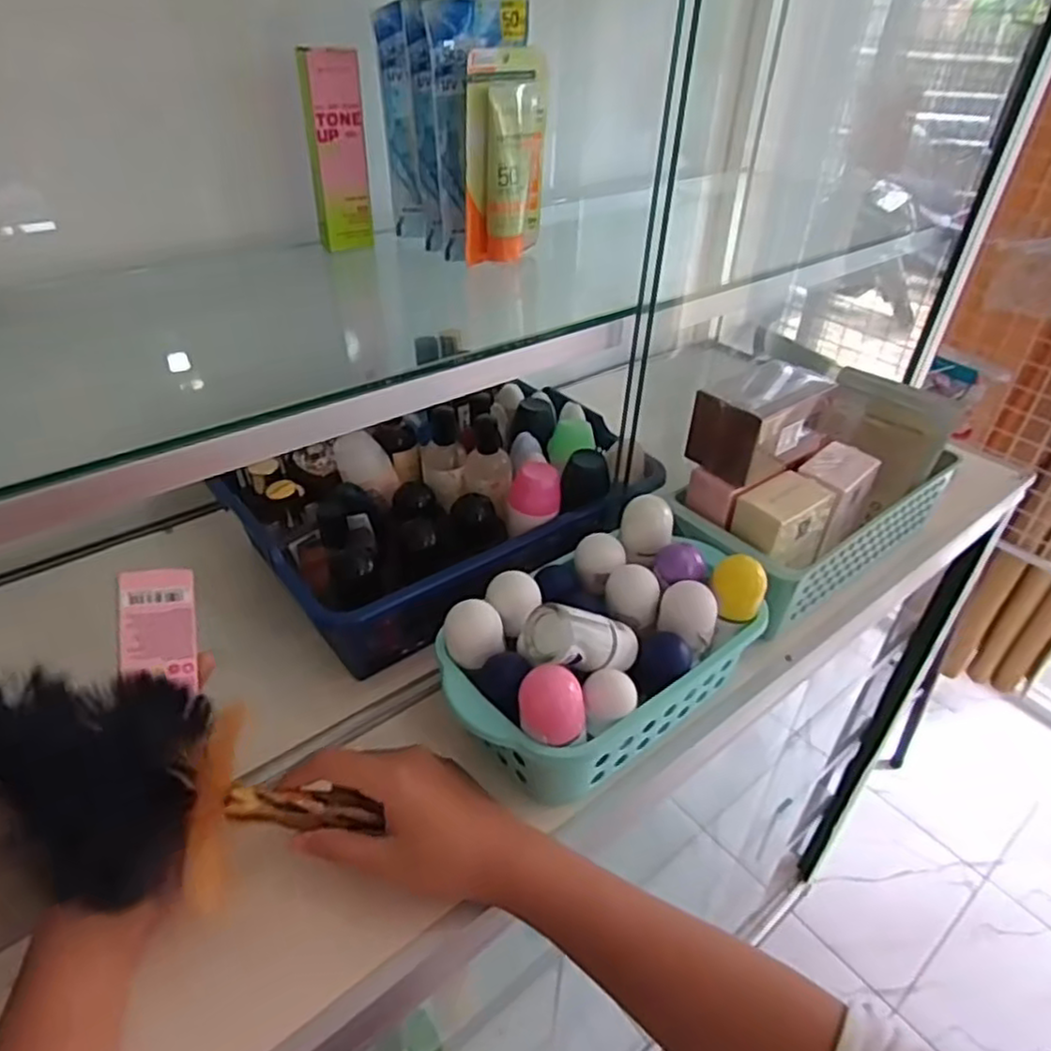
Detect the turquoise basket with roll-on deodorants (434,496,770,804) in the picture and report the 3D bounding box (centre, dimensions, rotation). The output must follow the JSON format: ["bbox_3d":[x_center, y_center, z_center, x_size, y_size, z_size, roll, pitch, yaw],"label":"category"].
[{"bbox_3d":[0.048,0.078,0.482,0.210,0.107,0.124,-26,46,-33],"label":"turquoise basket with roll-on deodorants"}]

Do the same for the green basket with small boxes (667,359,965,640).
[{"bbox_3d":[0.256,-0.053,0.608,0.258,0.141,0.129,-24,45,-31],"label":"green basket with small boxes"}]

